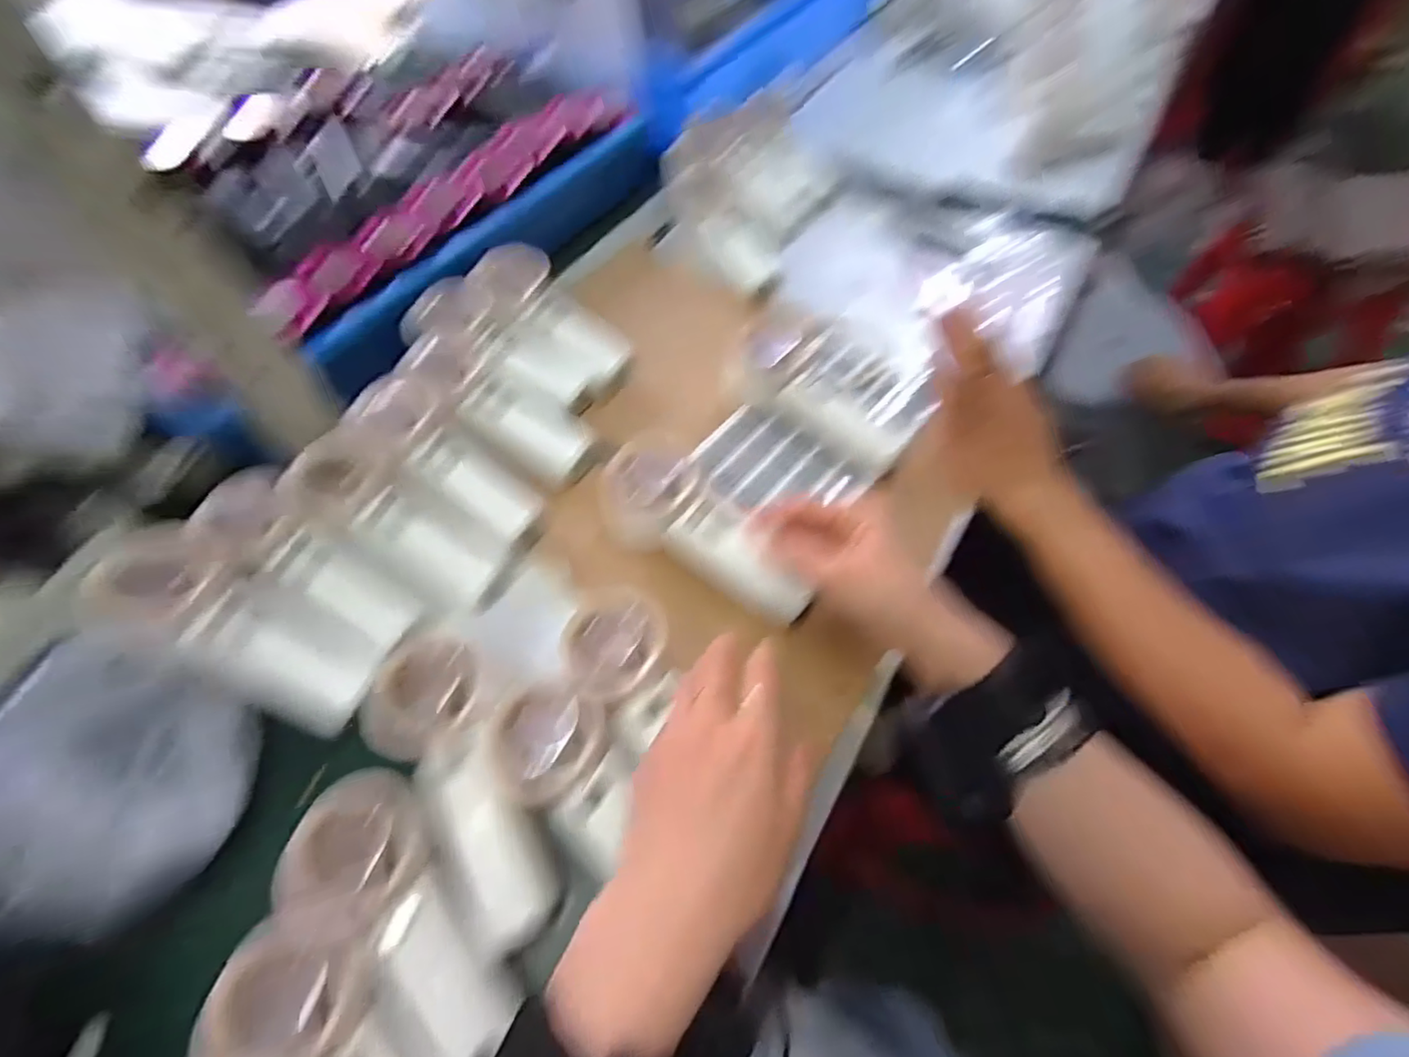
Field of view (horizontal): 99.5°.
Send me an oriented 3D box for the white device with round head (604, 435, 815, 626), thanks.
[{"bbox_3d":[0.003,-0.001,0.397,0.159,0.035,0.054,44,65,11],"label":"white device with round head"}]

